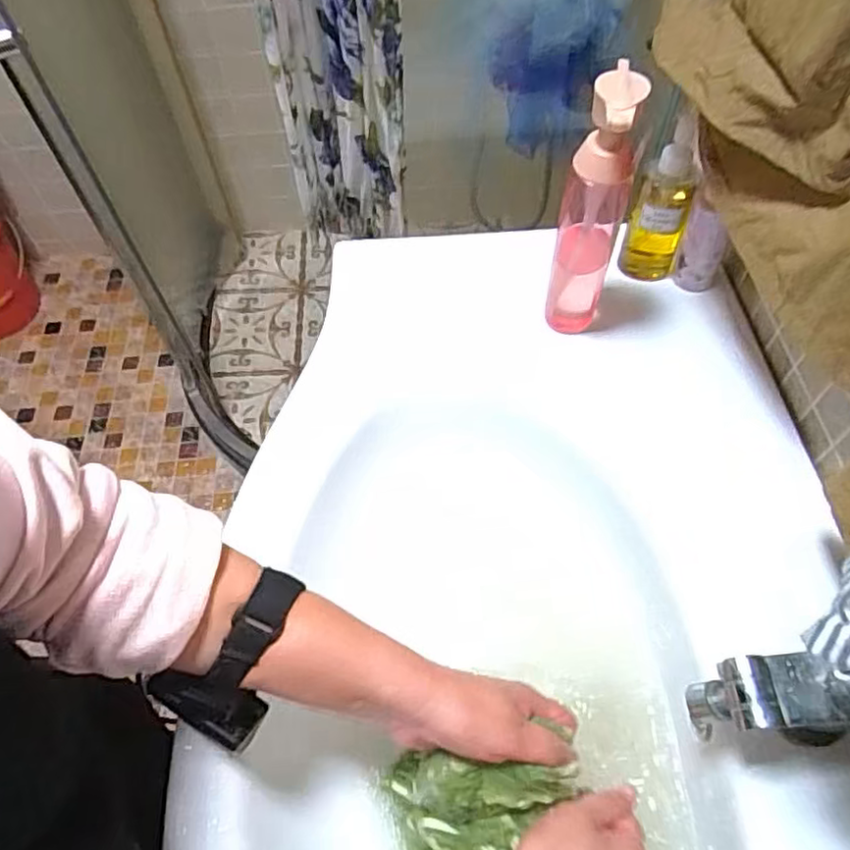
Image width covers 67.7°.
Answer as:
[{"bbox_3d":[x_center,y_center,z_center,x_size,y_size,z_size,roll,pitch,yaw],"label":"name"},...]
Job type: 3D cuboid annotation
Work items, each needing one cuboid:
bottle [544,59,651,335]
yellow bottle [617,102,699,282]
[{"bbox_3d":[0.139,-0.168,0.530,0.050,0.232,0.060,12,59,8],"label":"bottle"},{"bbox_3d":[0.229,-0.209,0.605,0.053,0.167,0.044,17,60,11],"label":"yellow bottle"}]

